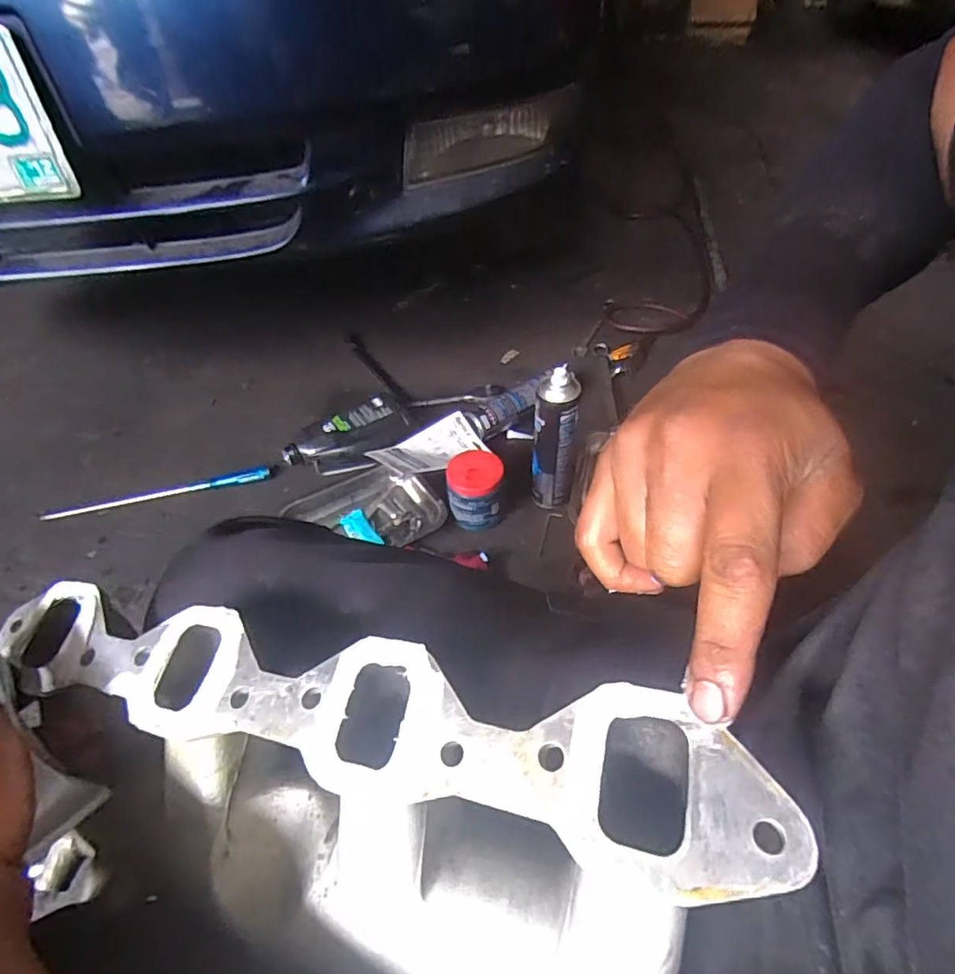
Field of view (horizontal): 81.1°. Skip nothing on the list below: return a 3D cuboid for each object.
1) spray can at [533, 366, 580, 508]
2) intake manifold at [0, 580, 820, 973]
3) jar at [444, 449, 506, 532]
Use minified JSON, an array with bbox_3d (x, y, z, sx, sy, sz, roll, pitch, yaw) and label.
[{"bbox_3d":[0.119,-0.064,0.874,0.063,0.264,0.050,2,48,5],"label":"spray can"},{"bbox_3d":[-0.082,0.133,0.251,0.370,0.093,0.117,5,48,22],"label":"intake manifold"},{"bbox_3d":[-0.002,0.005,0.913,0.093,0.098,0.085,-4,49,-1],"label":"jar"}]

